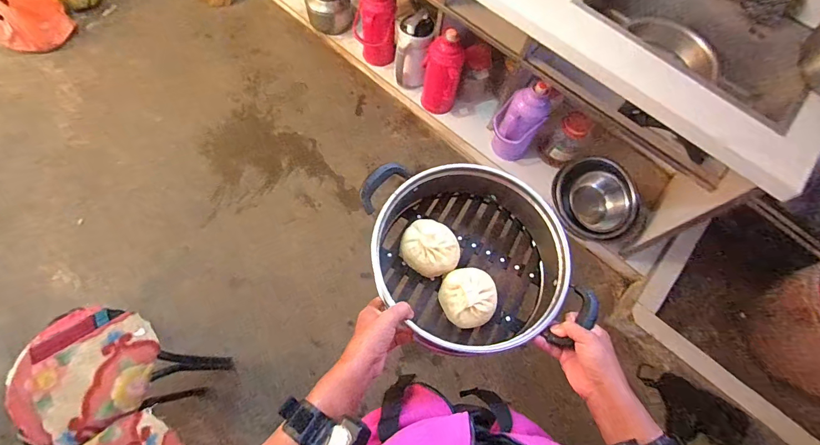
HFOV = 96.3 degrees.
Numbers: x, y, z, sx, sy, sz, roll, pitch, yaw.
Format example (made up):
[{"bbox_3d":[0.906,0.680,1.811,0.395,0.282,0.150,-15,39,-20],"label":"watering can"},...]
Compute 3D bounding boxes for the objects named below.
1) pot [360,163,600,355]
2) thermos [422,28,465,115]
[{"bbox_3d":[0.092,0.054,0.577,0.287,0.110,0.277,0,68,1],"label":"pot"},{"bbox_3d":[0.131,-0.603,1.534,0.164,0.333,0.128,3,68,2],"label":"thermos"}]

